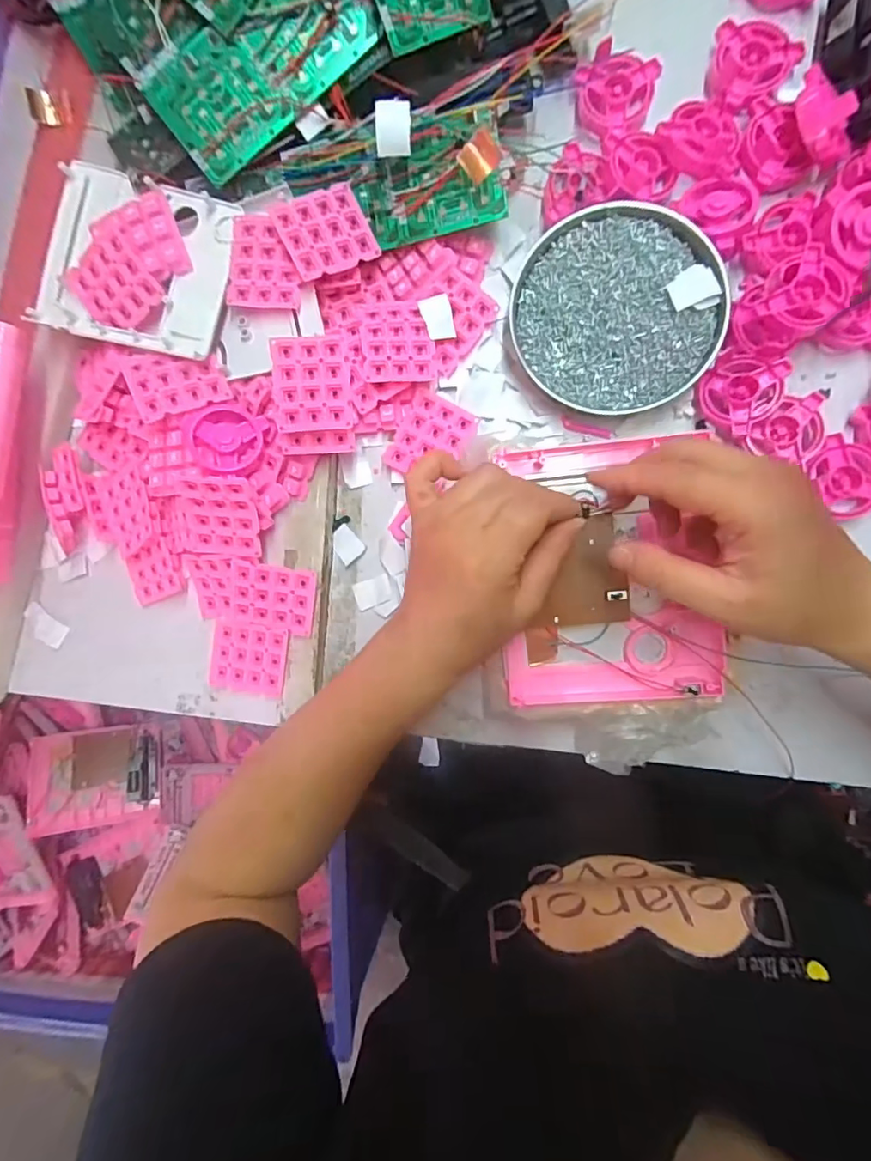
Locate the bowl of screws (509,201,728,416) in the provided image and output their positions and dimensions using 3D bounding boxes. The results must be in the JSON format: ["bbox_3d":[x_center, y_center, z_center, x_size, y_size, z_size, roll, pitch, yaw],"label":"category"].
[{"bbox_3d":[0.120,-0.181,0.360,0.131,0.020,0.127,0,91,9],"label":"bowl of screws"}]

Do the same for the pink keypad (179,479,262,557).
[{"bbox_3d":[-0.147,-0.042,0.364,0.050,0.007,0.057,5,125,1],"label":"pink keypad"}]

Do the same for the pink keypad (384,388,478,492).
[{"bbox_3d":[-0.003,-0.101,0.386,0.049,0.011,0.058,30,96,7],"label":"pink keypad"}]

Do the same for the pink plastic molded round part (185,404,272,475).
[{"bbox_3d":[-0.141,-0.096,0.358,0.043,0.020,0.045,0,91,9],"label":"pink plastic molded round part"}]

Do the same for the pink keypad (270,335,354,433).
[{"bbox_3d":[-0.082,-0.130,0.354,0.049,0.005,0.059,-4,99,0],"label":"pink keypad"}]

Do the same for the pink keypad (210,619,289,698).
[{"bbox_3d":[-0.140,0.058,0.398,0.058,0.011,0.053,6,92,9],"label":"pink keypad"}]

